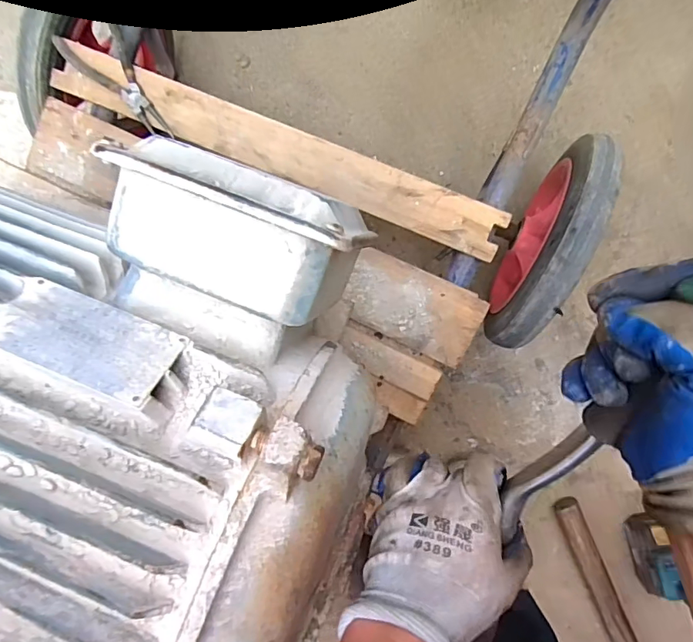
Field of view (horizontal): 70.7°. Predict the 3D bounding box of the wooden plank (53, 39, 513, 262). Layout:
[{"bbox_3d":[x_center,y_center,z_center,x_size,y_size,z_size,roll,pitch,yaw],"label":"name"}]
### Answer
[{"bbox_3d":[-0.072,-0.182,0.528,0.508,0.023,0.053,22,99,1],"label":"wooden plank"}]

